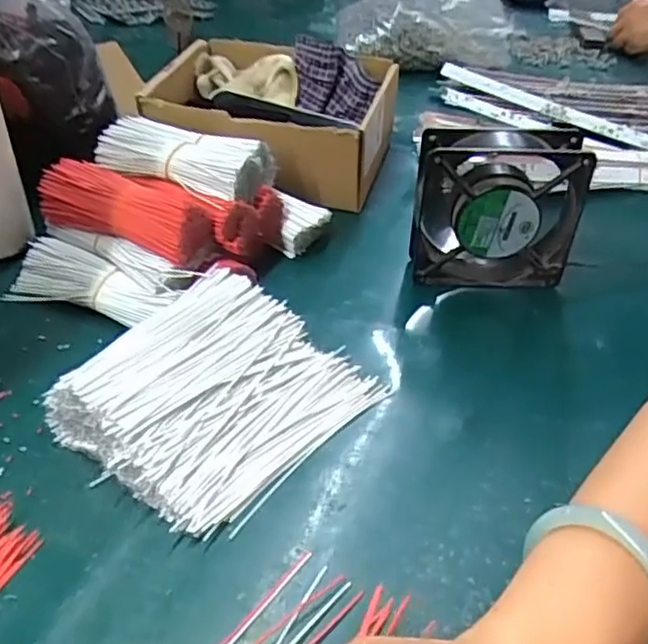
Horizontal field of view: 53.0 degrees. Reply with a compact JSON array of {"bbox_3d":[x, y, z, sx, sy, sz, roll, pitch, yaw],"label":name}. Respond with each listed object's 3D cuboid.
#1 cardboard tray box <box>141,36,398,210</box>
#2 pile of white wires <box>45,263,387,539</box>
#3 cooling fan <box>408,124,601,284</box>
[{"bbox_3d":[-0.051,-0.203,0.651,0.228,0.101,0.189,8,39,7],"label":"cardboard tray box"},{"bbox_3d":[-0.067,0.040,0.411,0.145,0.039,0.158,29,46,30],"label":"pile of white wires"},{"bbox_3d":[0.132,-0.083,0.507,0.122,0.126,0.043,4,39,2],"label":"cooling fan"}]

